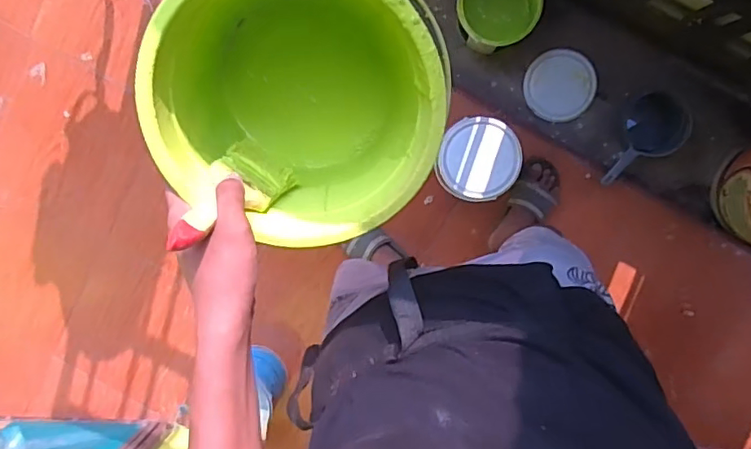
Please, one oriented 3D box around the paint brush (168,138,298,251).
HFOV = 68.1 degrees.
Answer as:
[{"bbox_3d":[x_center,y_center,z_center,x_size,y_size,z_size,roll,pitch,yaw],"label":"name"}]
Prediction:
[{"bbox_3d":[-0.118,-0.024,0.453,0.058,0.178,0.024,25,117,0],"label":"paint brush"}]

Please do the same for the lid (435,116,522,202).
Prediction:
[{"bbox_3d":[0.236,-0.148,1.265,0.179,0.027,0.183,1,100,5],"label":"lid"}]

